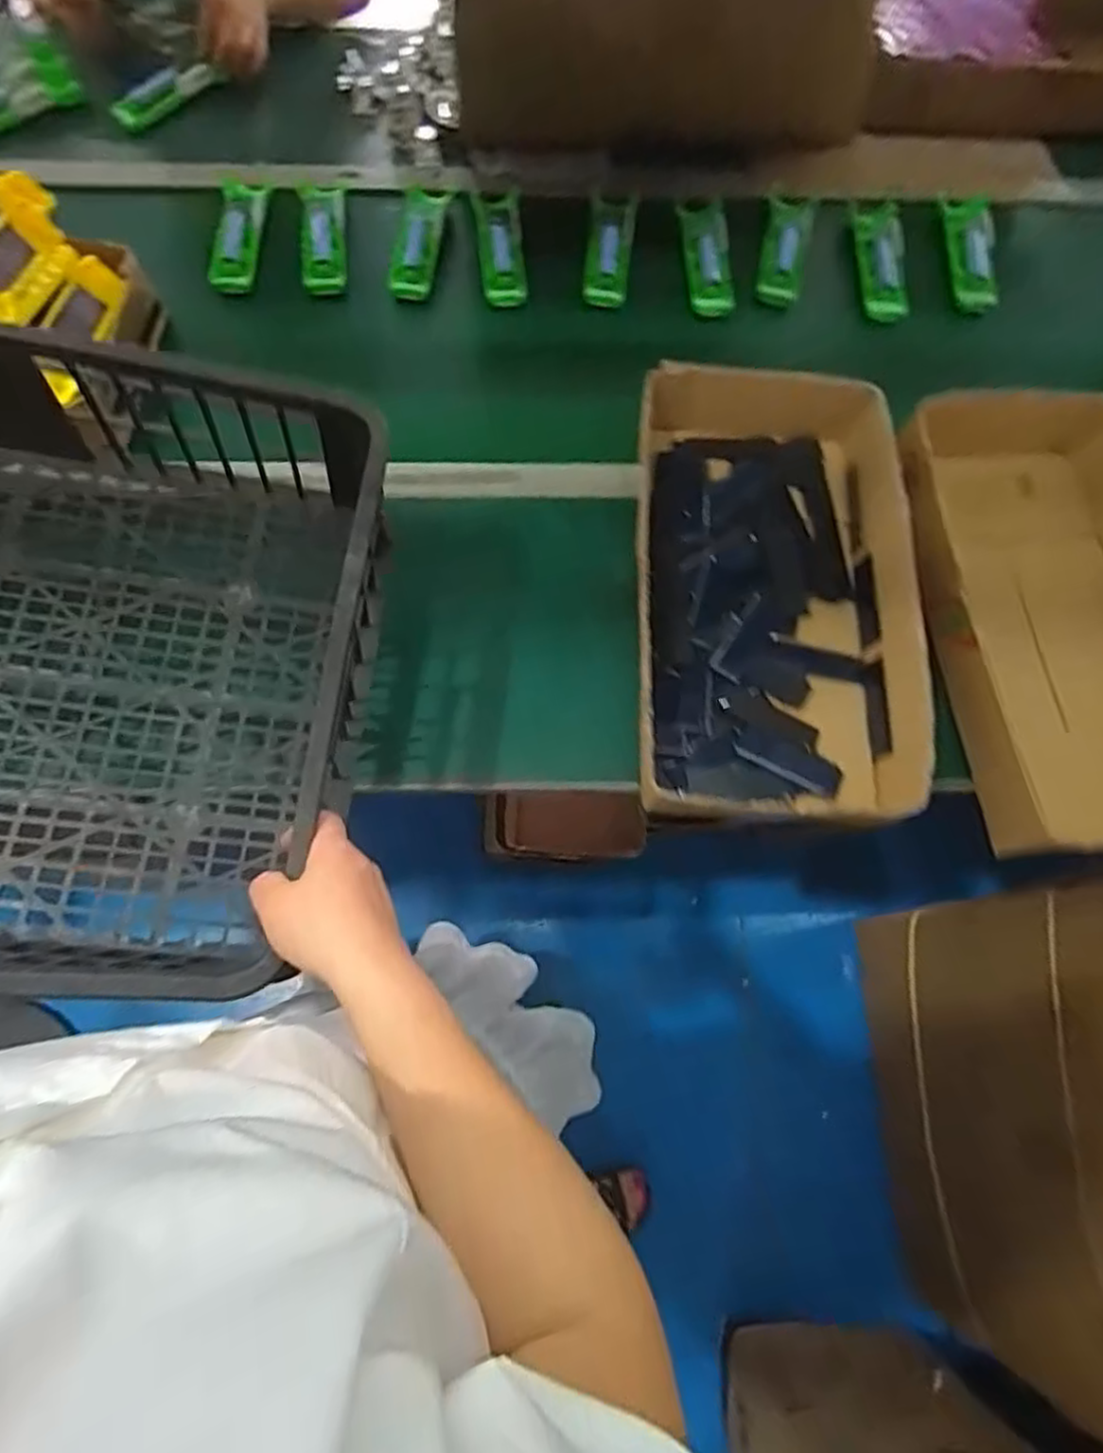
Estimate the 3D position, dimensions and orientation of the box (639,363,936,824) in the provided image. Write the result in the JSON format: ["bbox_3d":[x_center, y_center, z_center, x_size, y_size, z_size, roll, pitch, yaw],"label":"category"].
[{"bbox_3d":[0.189,-0.119,0.639,0.236,0.080,0.421,4,70,-1],"label":"box"}]

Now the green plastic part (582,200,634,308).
[{"bbox_3d":[0.066,-0.546,0.812,0.050,0.024,0.150,6,70,0],"label":"green plastic part"}]

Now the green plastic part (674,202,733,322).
[{"bbox_3d":[0.175,-0.542,0.819,0.050,0.028,0.151,-3,70,-3],"label":"green plastic part"}]

